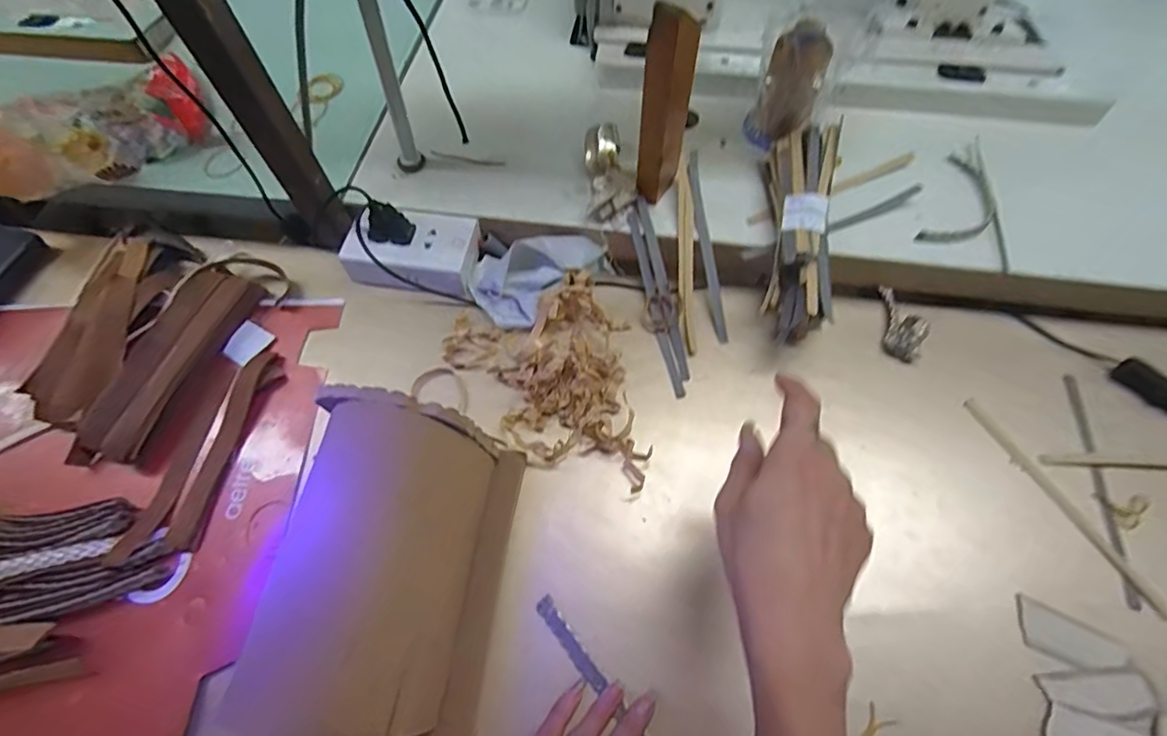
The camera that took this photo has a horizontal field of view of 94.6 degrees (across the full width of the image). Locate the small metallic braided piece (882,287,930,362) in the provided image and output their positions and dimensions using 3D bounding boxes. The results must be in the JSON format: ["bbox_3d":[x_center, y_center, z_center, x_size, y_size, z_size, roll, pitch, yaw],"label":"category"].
[{"bbox_3d":[0.296,-0.045,0.495,0.029,0.024,0.077,10,64,7],"label":"small metallic braided piece"}]

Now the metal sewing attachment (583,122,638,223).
[{"bbox_3d":[0.028,-0.196,0.545,0.050,0.030,0.108,-4,63,-1],"label":"metal sewing attachment"}]

